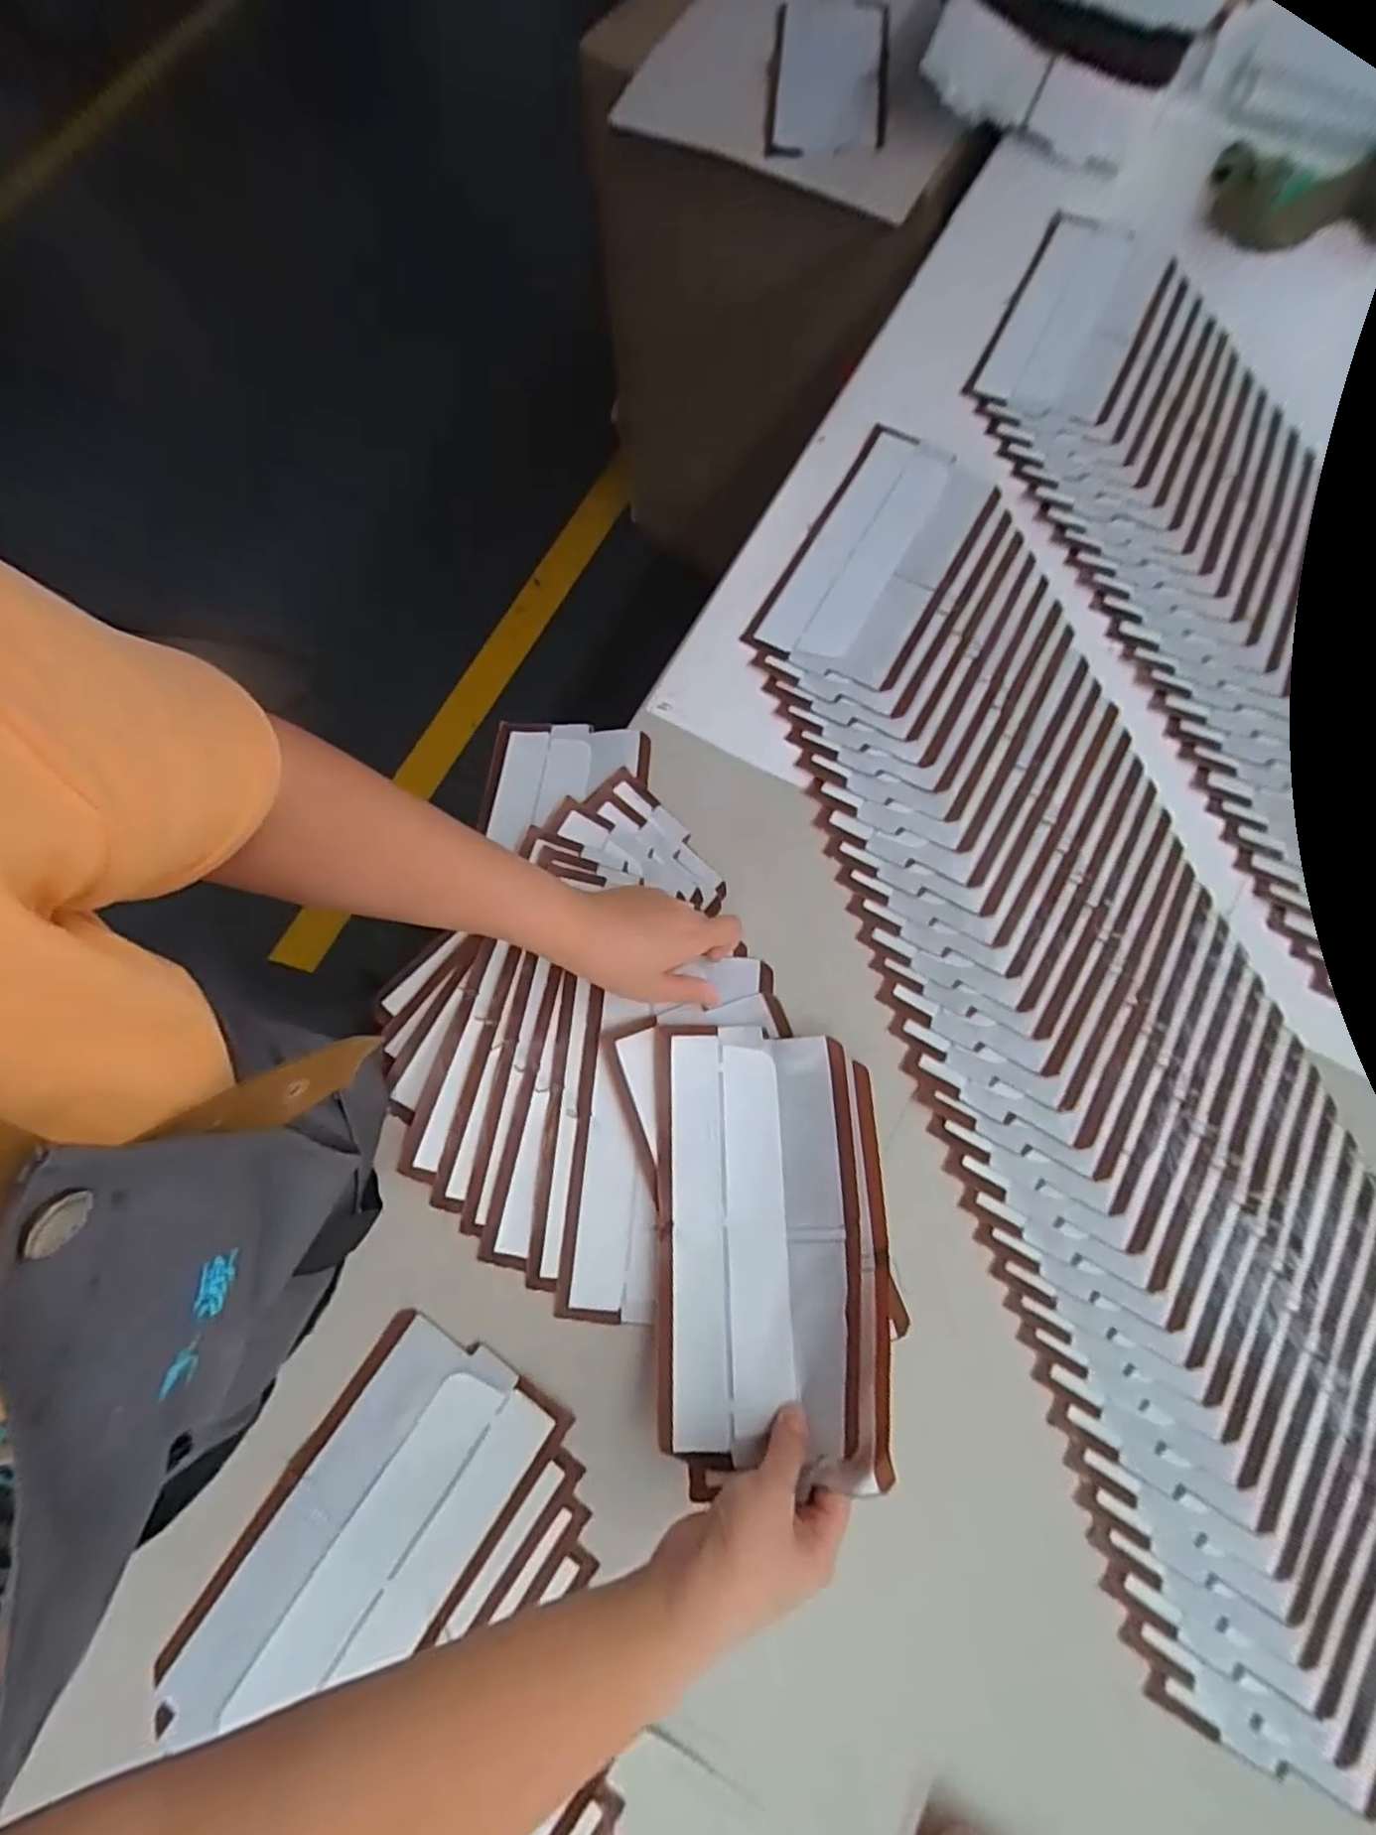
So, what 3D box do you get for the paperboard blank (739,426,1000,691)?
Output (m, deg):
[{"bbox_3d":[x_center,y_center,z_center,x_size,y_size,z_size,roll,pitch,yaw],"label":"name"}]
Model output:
[{"bbox_3d":[0.154,-0.293,0.573,0.118,0.009,0.232,30,78,9],"label":"paperboard blank"}]

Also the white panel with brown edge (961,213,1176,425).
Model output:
[{"bbox_3d":[0.346,-0.538,0.630,0.112,0.012,0.232,26,78,9],"label":"white panel with brown edge"}]

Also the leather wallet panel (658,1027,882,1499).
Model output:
[{"bbox_3d":[0.046,0.189,0.428,0.128,0.051,0.234,-1,75,2],"label":"leather wallet panel"}]

